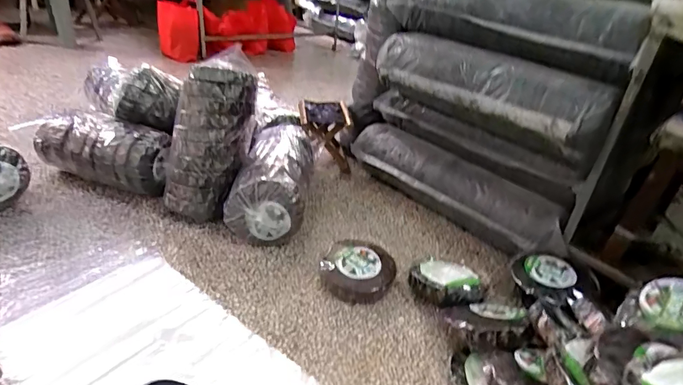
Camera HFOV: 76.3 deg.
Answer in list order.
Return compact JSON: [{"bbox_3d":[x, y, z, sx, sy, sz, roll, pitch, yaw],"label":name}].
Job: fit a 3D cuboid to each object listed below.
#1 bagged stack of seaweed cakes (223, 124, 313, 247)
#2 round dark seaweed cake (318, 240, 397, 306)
[{"bbox_3d":[-0.210,-0.037,1.374,0.216,0.215,0.444,6,29,-1],"label":"bagged stack of seaweed cakes"},{"bbox_3d":[0.046,0.206,1.146,0.183,0.070,0.174,5,29,-3],"label":"round dark seaweed cake"}]

